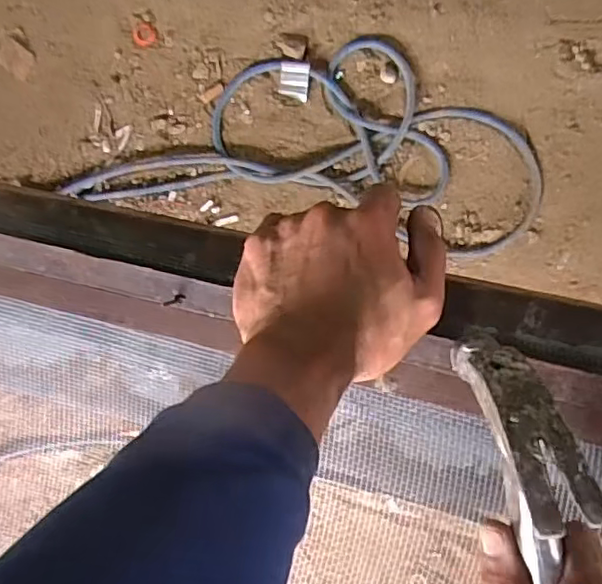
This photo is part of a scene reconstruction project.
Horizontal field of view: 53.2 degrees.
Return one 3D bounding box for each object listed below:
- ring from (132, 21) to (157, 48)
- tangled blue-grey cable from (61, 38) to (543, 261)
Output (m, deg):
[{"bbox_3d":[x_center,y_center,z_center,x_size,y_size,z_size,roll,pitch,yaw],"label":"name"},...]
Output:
[{"bbox_3d":[-0.201,-0.329,0.771,0.033,0.005,0.030,1,97,8],"label":"ring"},{"bbox_3d":[0.009,-0.200,0.771,0.583,0.068,0.243,9,99,1],"label":"tangled blue-grey cable"}]

